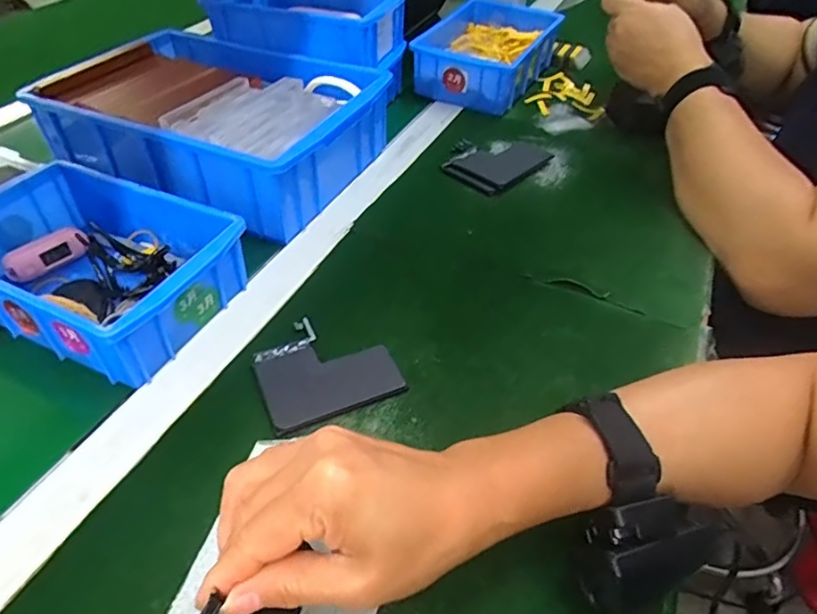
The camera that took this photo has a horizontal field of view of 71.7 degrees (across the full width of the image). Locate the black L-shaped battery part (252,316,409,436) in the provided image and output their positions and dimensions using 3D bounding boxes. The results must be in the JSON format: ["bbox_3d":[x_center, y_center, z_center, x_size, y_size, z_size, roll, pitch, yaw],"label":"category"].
[{"bbox_3d":[-0.059,0.039,0.390,0.088,0.008,0.085,-16,46,-19],"label":"black L-shaped battery part"}]

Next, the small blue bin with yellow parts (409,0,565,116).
[{"bbox_3d":[0.101,-0.320,0.733,0.137,0.084,0.186,21,46,19],"label":"small blue bin with yellow parts"}]

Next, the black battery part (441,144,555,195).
[{"bbox_3d":[0.097,-0.154,0.605,0.114,0.009,0.071,-31,53,-31],"label":"black battery part"}]

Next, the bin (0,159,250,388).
[{"bbox_3d":[-0.236,-0.032,0.421,0.197,0.063,0.129,18,45,16],"label":"bin"}]

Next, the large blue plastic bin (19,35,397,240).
[{"bbox_3d":[-0.192,-0.185,0.568,0.304,0.090,0.205,19,46,17],"label":"large blue plastic bin"}]

